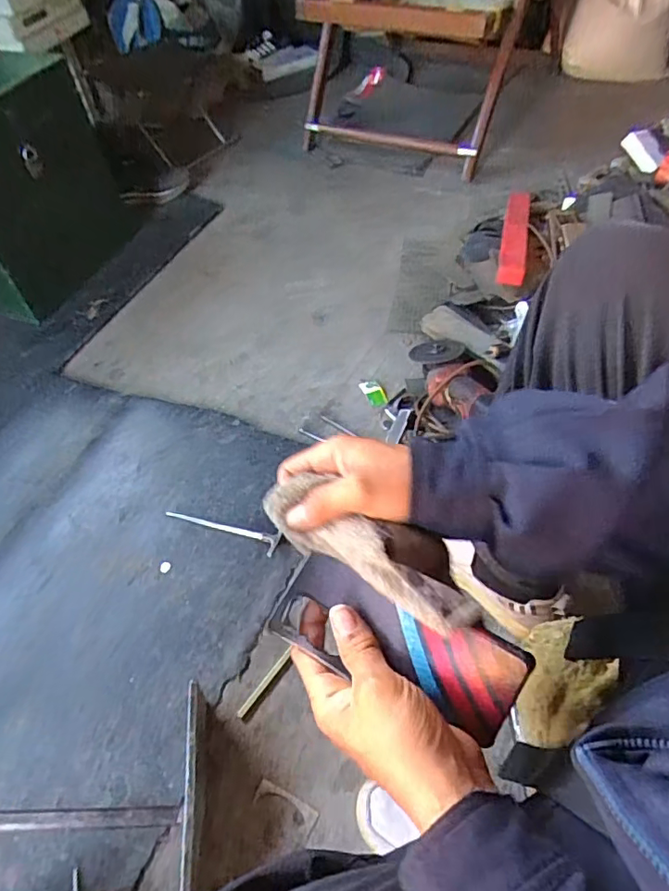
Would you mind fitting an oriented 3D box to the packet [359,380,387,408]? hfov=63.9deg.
[{"bbox_3d":[0.072,-0.096,0.975,0.032,0.012,0.065,-19,55,-14],"label":"packet"}]

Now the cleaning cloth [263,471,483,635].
[{"bbox_3d":[0.016,0.070,0.364,0.153,0.042,0.040,29,57,30],"label":"cleaning cloth"}]

